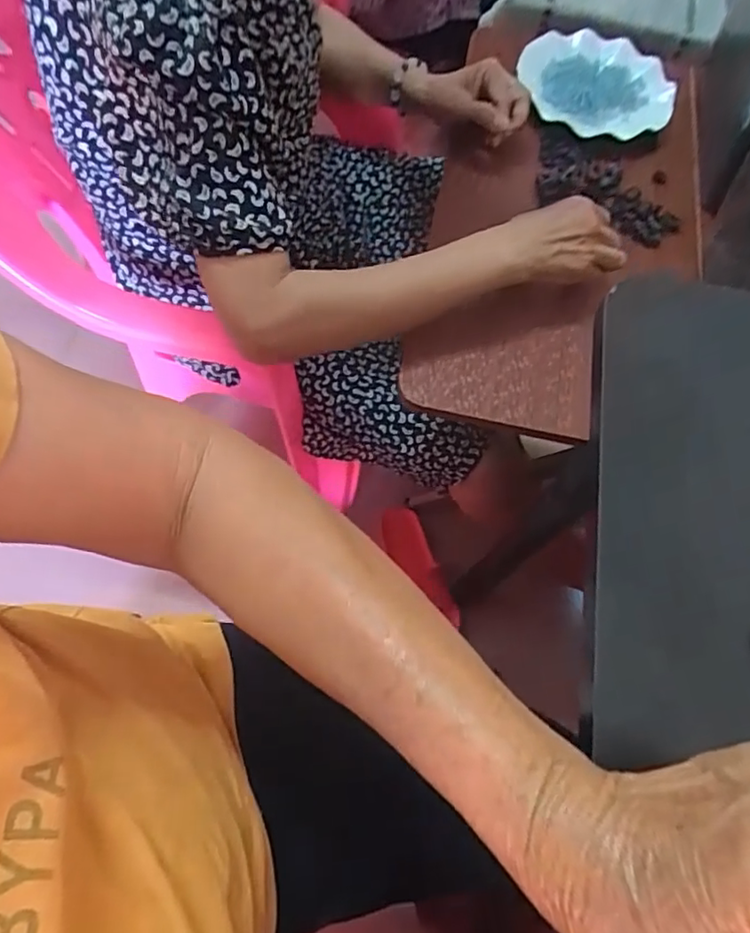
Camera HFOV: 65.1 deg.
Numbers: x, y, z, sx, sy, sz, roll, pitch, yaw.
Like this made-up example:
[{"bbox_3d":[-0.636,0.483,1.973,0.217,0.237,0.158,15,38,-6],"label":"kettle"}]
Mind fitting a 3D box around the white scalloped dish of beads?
[{"bbox_3d":[0.269,-0.472,0.715,0.185,0.034,0.191,1,65,-3],"label":"white scalloped dish of beads"}]

